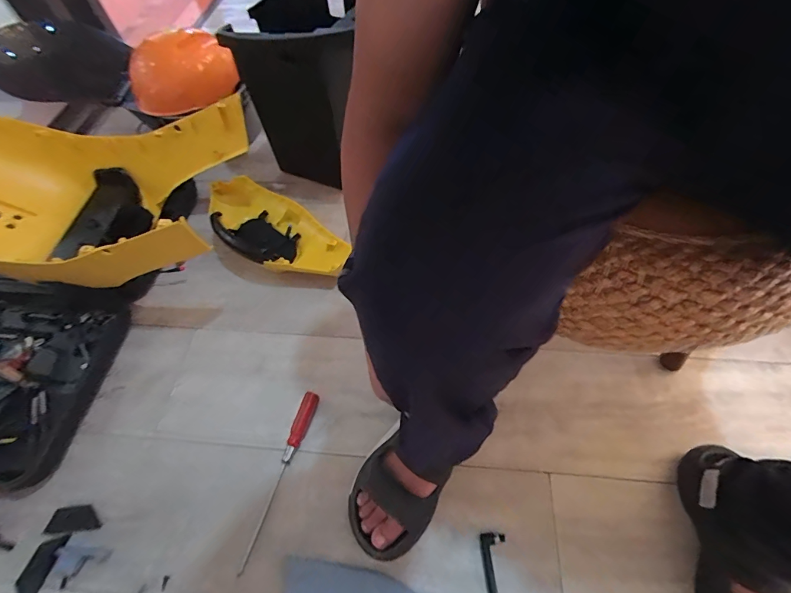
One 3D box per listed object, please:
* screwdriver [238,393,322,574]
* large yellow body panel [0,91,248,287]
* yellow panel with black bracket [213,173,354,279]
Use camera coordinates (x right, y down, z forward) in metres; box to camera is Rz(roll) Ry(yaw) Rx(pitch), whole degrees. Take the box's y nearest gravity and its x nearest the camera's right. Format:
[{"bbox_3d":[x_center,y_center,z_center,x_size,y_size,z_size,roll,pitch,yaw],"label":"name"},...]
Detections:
[{"bbox_3d":[-0.172,0.265,0.581,0.023,0.024,0.248,15,61,9],"label":"screwdriver"},{"bbox_3d":[-0.576,-0.181,0.708,0.553,0.250,0.356,0,58,4],"label":"large yellow body panel"},{"bbox_3d":[-0.260,-0.133,0.804,0.376,0.081,0.171,34,64,23],"label":"yellow panel with black bracket"}]

